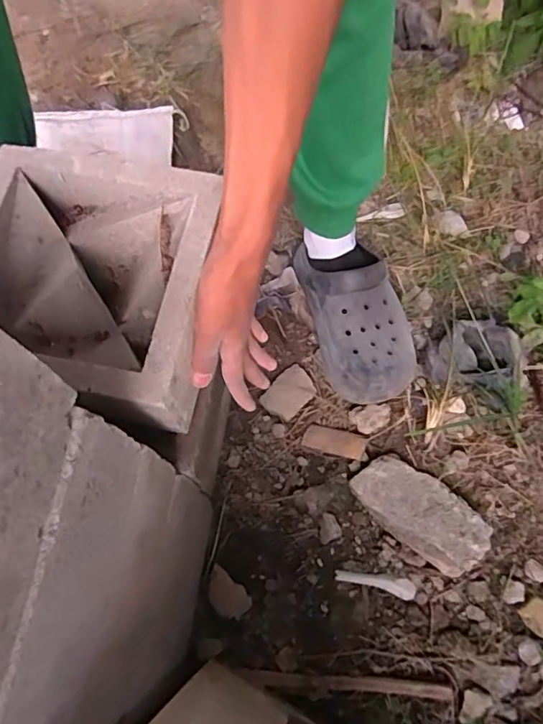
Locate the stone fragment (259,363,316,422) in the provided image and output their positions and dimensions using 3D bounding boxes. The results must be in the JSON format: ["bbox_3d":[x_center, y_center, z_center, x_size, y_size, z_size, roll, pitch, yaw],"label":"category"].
[{"bbox_3d":[0.024,0.040,0.698,0.054,0.017,0.070,41,73,15],"label":"stone fragment"}]

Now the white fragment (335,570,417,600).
[{"bbox_3d":[0.118,0.250,0.594,0.088,0.012,0.020,13,68,5],"label":"white fragment"}]

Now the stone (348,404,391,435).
[{"bbox_3d":[0.125,0.072,0.656,0.050,0.028,0.030,-2,67,-1],"label":"stone"}]

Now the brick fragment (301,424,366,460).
[{"bbox_3d":[0.077,0.099,0.652,0.077,0.006,0.031,11,67,18],"label":"brick fragment"}]

